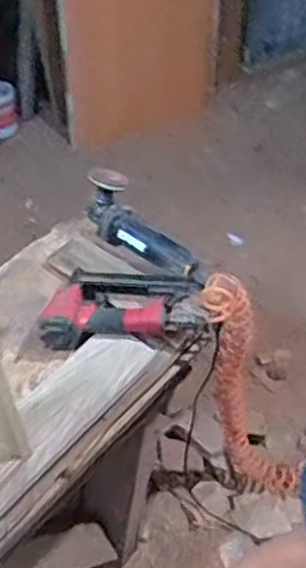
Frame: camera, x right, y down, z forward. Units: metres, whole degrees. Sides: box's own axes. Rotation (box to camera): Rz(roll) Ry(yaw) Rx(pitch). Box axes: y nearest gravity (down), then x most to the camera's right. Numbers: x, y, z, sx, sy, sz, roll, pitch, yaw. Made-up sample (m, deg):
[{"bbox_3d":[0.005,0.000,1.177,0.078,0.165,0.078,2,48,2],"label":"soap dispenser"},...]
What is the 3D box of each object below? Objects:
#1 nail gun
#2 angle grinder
[{"bbox_3d":[-0.050,0.037,1.120,0.248,0.062,0.175,3,44,0],"label":"nail gun"},{"bbox_3d":[-0.029,-0.107,1.265,0.278,0.093,0.080,43,54,12],"label":"angle grinder"}]

